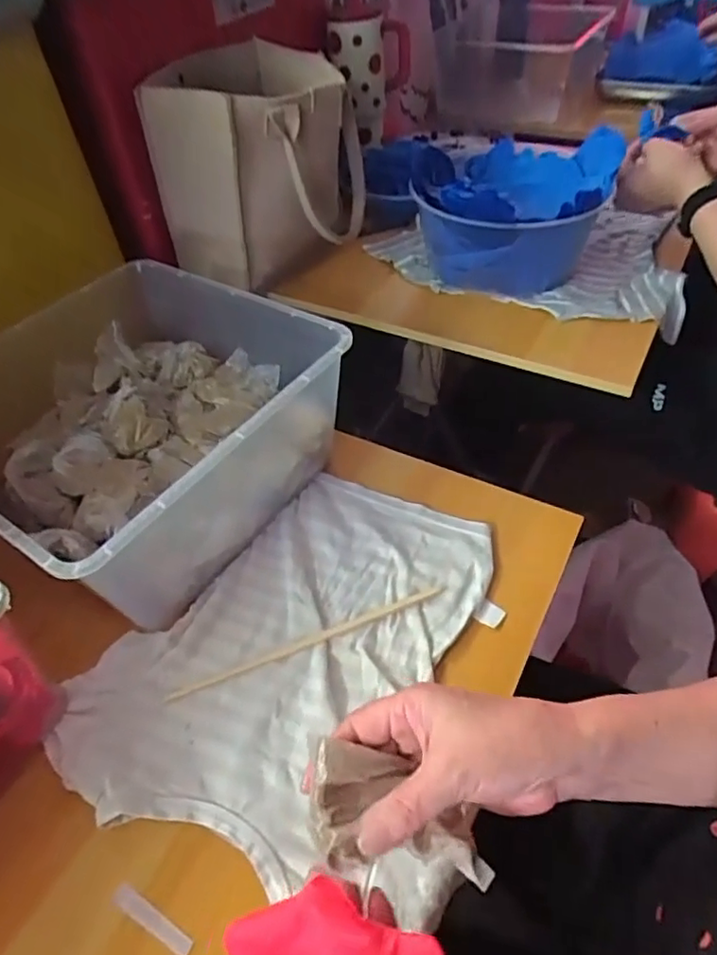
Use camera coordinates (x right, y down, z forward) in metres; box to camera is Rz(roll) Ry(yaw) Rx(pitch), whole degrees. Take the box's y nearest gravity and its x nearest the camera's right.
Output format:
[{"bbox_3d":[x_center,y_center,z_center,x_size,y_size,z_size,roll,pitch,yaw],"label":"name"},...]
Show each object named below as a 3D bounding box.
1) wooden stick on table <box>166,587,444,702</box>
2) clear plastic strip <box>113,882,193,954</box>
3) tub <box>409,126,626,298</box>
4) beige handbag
[{"bbox_3d":[-0.038,0.129,0.456,0.225,0.009,0.009,-18,49,-11],"label":"wooden stick on table"},{"bbox_3d":[-0.125,0.268,0.351,0.059,0.005,0.011,21,53,21],"label":"clear plastic strip"},{"bbox_3d":[0.186,-0.317,0.698,0.201,0.119,0.235,14,51,16],"label":"tub"},{"bbox_3d":[-0.116,-0.371,0.705,0.225,0.212,0.186,1,48,5],"label":"beige handbag"}]

